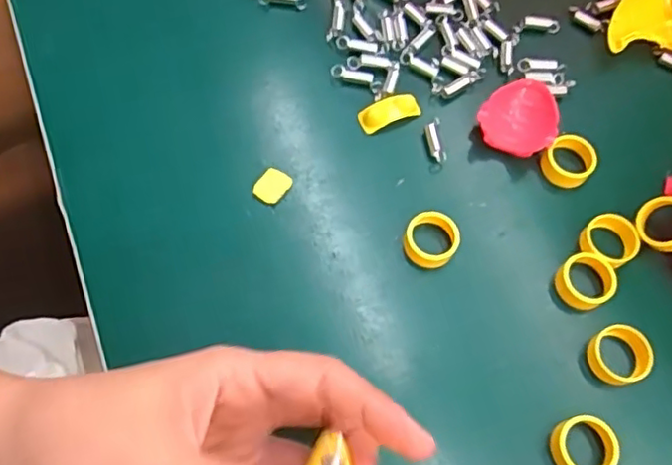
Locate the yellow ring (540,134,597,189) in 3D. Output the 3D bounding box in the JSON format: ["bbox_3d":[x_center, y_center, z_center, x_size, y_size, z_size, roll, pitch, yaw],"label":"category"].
[{"bbox_3d":[0.120,-0.036,0.327,0.025,0.016,0.025,0,66,-1],"label":"yellow ring"}]

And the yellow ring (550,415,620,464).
[{"bbox_3d":[0.104,0.093,0.269,0.027,0.016,0.025,0,66,-1],"label":"yellow ring"}]

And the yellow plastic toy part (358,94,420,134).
[{"bbox_3d":[0.028,-0.064,0.335,0.033,0.004,0.014,-24,68,-11],"label":"yellow plastic toy part"}]

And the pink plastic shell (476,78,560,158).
[{"bbox_3d":[0.098,-0.060,0.334,0.039,0.013,0.046,32,69,13],"label":"pink plastic shell"}]

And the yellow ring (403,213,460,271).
[{"bbox_3d":[0.046,0.003,0.304,0.025,0.012,0.026,0,66,-1],"label":"yellow ring"}]

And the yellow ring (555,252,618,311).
[{"bbox_3d":[0.118,0.024,0.300,0.026,0.014,0.025,0,66,-1],"label":"yellow ring"}]

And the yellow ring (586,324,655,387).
[{"bbox_3d":[0.127,0.057,0.287,0.026,0.016,0.025,0,66,-1],"label":"yellow ring"}]

